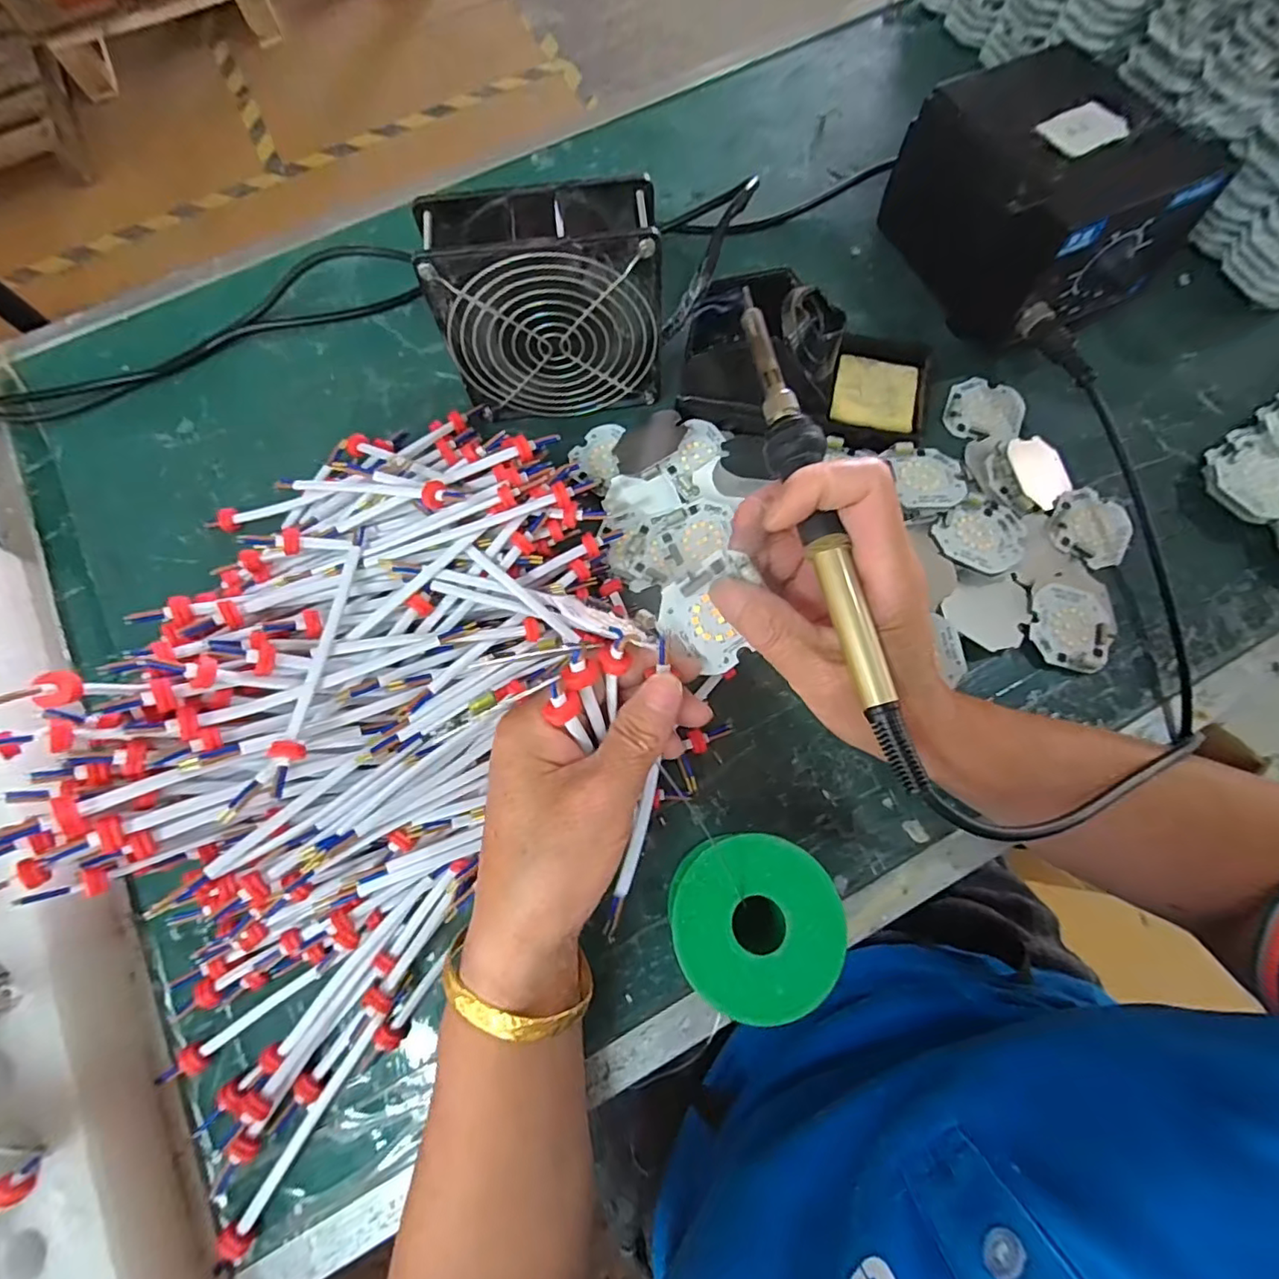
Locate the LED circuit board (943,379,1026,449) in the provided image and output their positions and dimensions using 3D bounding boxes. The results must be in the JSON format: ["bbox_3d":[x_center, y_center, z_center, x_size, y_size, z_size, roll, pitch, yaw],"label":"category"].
[{"bbox_3d":[0.224,-0.148,0.373,0.048,0.010,0.049,24,76,8],"label":"LED circuit board"}]

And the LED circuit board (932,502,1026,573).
[{"bbox_3d":[0.198,-0.059,0.332,0.057,0.004,0.042,-20,72,-16],"label":"LED circuit board"}]

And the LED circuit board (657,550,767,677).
[{"bbox_3d":[0.034,-0.009,0.240,0.043,0.007,0.045,-33,112,4],"label":"LED circuit board"}]

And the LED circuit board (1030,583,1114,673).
[{"bbox_3d":[0.247,-0.008,0.329,0.046,0.004,0.049,19,76,0],"label":"LED circuit board"}]

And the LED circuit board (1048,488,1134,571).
[{"bbox_3d":[0.272,-0.068,0.347,0.046,0.004,0.046,29,80,2],"label":"LED circuit board"}]

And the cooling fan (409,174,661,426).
[{"bbox_3d":[-0.048,-0.183,0.329,0.117,0.121,0.046,-4,74,0],"label":"cooling fan"}]

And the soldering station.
[{"bbox_3d":[0.250,-0.276,0.357,0.115,0.105,0.153,-27,75,-6],"label":"soldering station"}]

